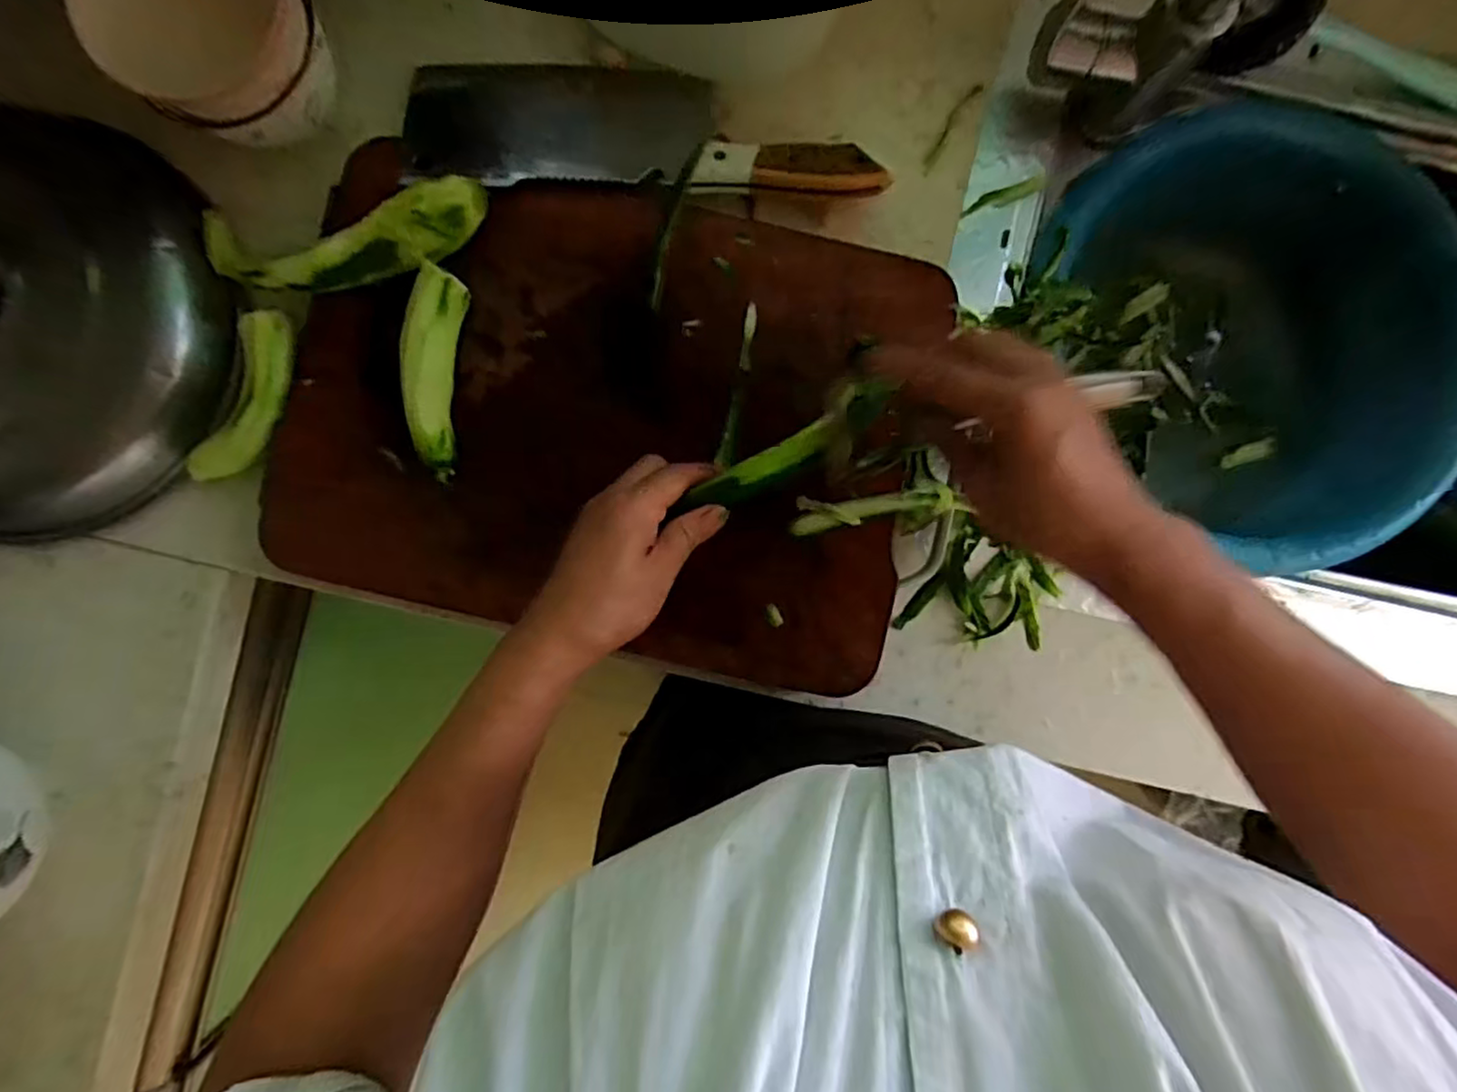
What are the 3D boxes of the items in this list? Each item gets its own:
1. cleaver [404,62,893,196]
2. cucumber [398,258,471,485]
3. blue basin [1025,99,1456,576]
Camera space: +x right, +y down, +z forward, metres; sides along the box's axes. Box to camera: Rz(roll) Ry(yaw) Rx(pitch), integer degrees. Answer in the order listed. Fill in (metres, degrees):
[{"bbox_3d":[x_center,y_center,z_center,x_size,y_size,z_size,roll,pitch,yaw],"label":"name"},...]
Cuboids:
[{"bbox_3d":[-0.055,-0.270,0.422,0.292,0.017,0.102,-1,73,0],"label":"cleaver"},{"bbox_3d":[-0.178,-0.103,0.396,0.029,0.031,0.118,4,89,-1],"label":"cucumber"},{"bbox_3d":[0.364,-0.152,0.491,0.308,0.124,0.288,44,89,0],"label":"blue basin"}]

